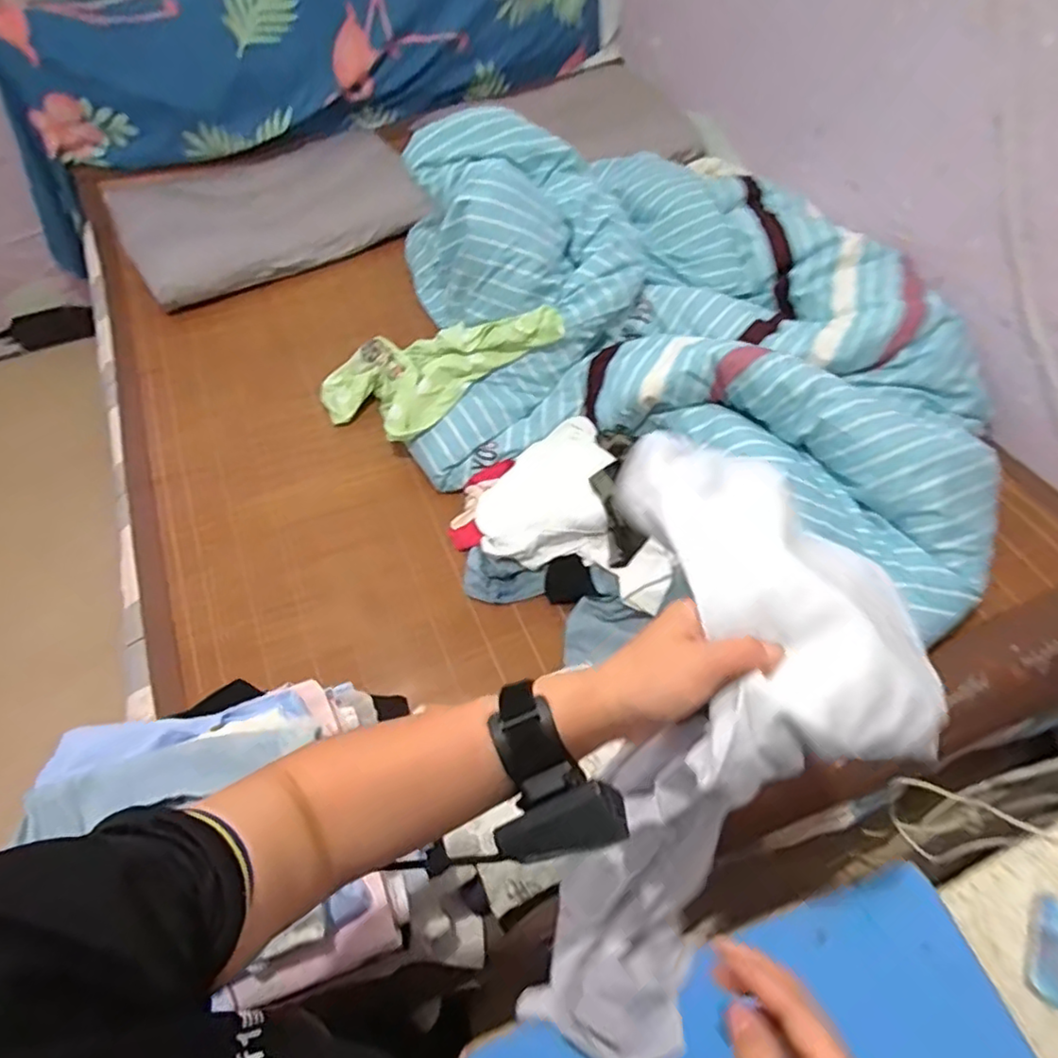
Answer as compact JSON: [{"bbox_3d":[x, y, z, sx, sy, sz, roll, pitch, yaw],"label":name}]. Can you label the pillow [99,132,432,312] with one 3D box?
[{"bbox_3d":[-0.613,-0.772,1.526,0.667,0.126,0.438,-30,62,-17],"label":"pillow"}]

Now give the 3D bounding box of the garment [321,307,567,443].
[{"bbox_3d":[-0.179,-0.283,1.193,0.498,0.062,0.232,-11,56,19],"label":"garment"}]

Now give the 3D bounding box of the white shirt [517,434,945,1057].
[{"bbox_3d":[0.106,0.175,0.475,0.186,0.390,0.239,27,21,16],"label":"white shirt"}]

